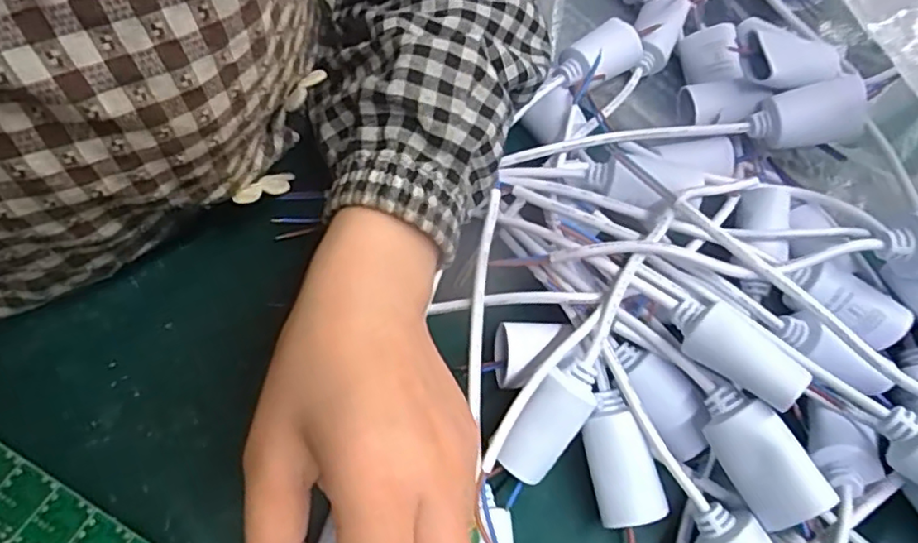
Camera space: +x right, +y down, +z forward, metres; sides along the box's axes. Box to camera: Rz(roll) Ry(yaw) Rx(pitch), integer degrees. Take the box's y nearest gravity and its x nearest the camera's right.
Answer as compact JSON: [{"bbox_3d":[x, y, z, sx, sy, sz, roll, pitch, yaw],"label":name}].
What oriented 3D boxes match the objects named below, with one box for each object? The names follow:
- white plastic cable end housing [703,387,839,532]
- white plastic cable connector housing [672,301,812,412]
[{"bbox_3d":[0.112,0.067,0.233,0.021,0.022,0.051,-22,61,-15],"label":"white plastic cable end housing"},{"bbox_3d":[0.105,0.029,0.237,0.017,0.021,0.053,-32,49,-20],"label":"white plastic cable connector housing"}]

